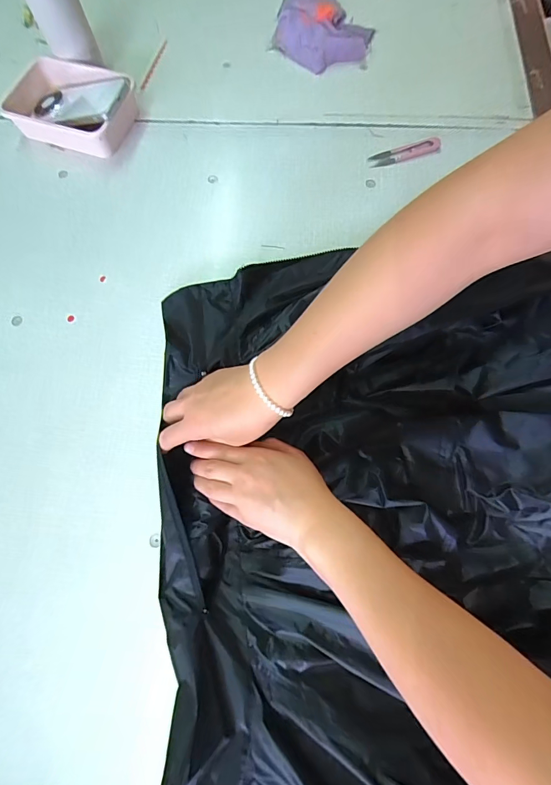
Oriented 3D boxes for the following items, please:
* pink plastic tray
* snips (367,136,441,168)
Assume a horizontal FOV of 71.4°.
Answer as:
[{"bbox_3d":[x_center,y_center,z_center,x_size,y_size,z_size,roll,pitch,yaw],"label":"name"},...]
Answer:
[{"bbox_3d":[-0.307,-0.430,0.573,0.188,0.049,0.133,22,74,8],"label":"pink plastic tray"},{"bbox_3d":[0.185,-0.343,0.546,0.102,0.011,0.025,-15,72,-3],"label":"snips"}]

